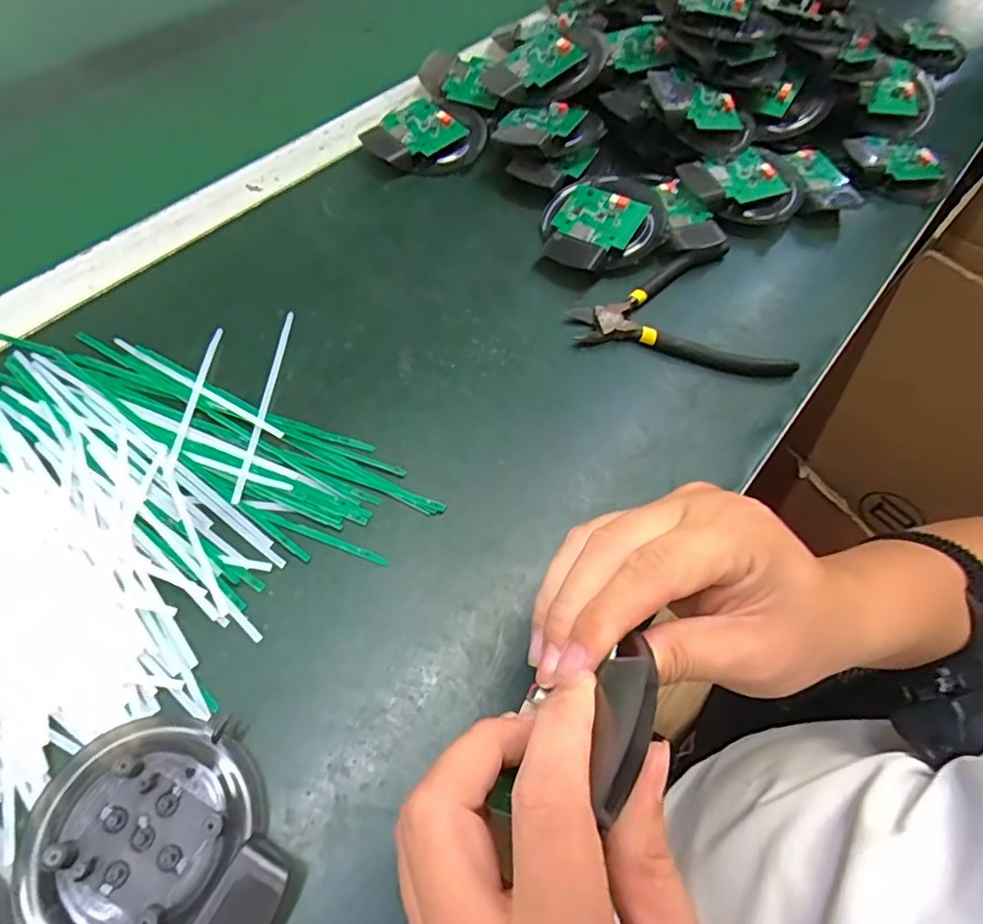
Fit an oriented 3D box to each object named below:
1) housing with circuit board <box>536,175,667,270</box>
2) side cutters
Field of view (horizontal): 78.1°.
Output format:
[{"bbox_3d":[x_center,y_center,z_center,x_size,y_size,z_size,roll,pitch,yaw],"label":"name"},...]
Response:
[{"bbox_3d":[0.085,-0.182,0.454,0.084,0.025,0.114,24,61,10],"label":"housing with circuit board"},{"bbox_3d":[0.134,-0.118,0.427,0.148,0.014,0.113,10,59,1],"label":"side cutters"}]

